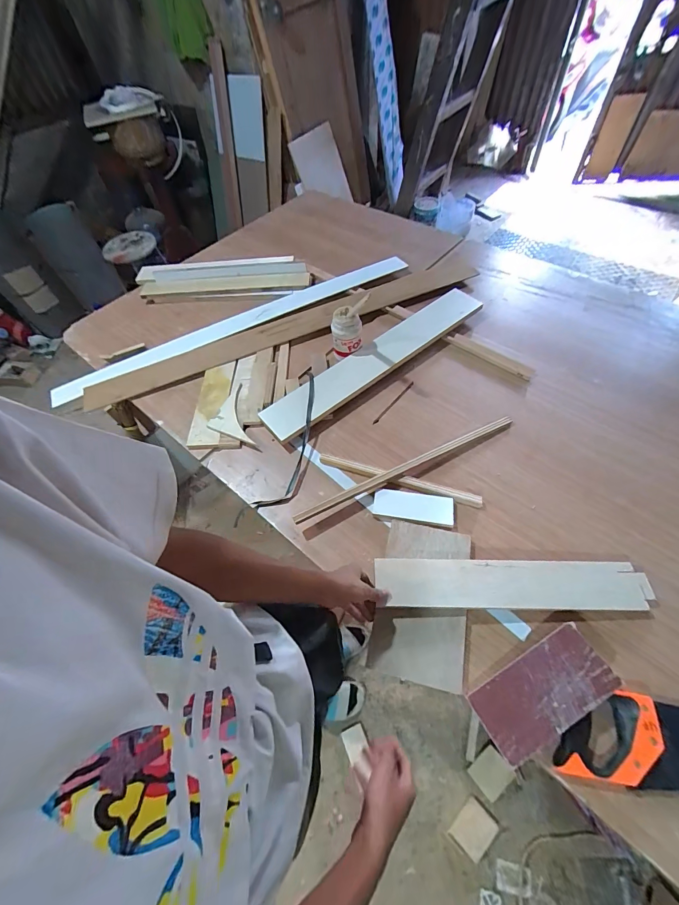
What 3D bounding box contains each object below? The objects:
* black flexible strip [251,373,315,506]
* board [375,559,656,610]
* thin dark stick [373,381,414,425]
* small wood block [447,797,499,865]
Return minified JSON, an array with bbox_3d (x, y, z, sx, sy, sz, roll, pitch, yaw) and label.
[{"bbox_3d":[-0.102,-0.053,0.841,0.076,0.055,0.394,12,60,12],"label":"black flexible strip"},{"bbox_3d":[0.294,0.230,0.614,0.451,0.013,0.081,0,58,2],"label":"board"},{"bbox_3d":[0.140,-0.127,0.900,0.010,0.005,0.176,34,66,22],"label":"thin dark stick"},{"bbox_3d":[0.378,1.065,0.992,0.088,0.030,0.115,38,69,24],"label":"small wood block"}]

